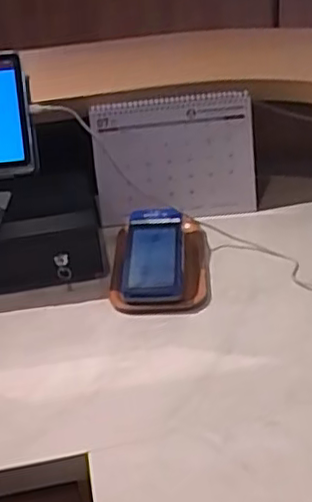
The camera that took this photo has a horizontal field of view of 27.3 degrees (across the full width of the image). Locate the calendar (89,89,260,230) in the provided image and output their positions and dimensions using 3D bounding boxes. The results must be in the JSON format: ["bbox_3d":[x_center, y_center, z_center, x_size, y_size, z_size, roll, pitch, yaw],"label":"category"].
[{"bbox_3d":[0.030,-0.145,1.053,0.262,0.190,0.095,-12,32,-11],"label":"calendar"}]

